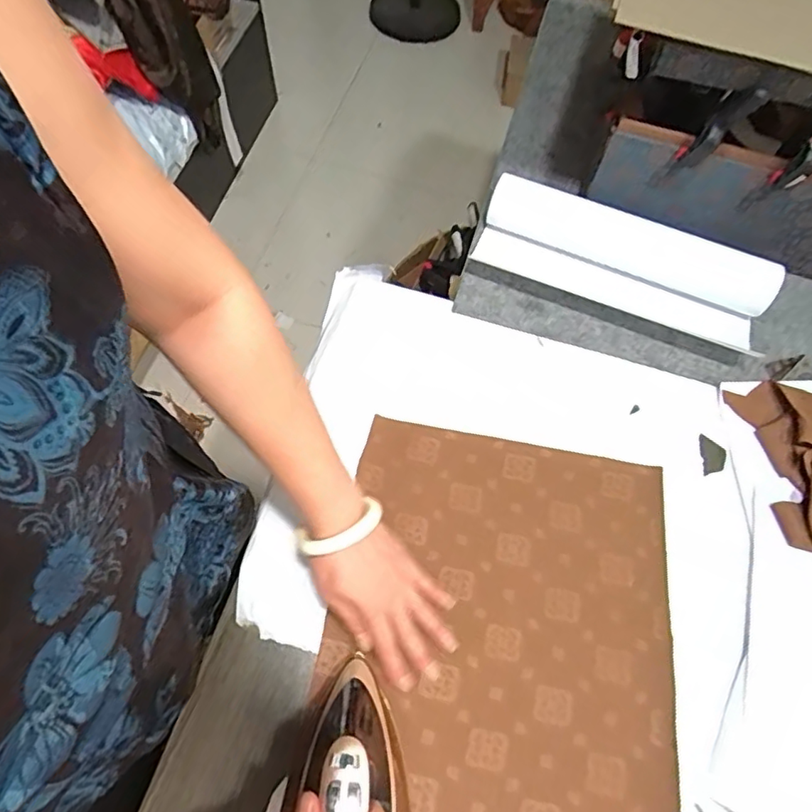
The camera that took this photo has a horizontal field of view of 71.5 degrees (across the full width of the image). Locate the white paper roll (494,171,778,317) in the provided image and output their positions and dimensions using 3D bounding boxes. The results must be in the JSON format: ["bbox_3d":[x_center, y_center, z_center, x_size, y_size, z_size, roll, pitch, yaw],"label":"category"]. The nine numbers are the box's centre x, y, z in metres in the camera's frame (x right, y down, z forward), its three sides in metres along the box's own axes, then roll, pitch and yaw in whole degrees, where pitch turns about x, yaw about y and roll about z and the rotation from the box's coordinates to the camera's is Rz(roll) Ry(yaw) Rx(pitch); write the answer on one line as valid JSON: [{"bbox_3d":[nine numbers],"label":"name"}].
[{"bbox_3d":[0.285,-0.205,0.731,0.369,0.071,0.056,22,66,8],"label":"white paper roll"}]

